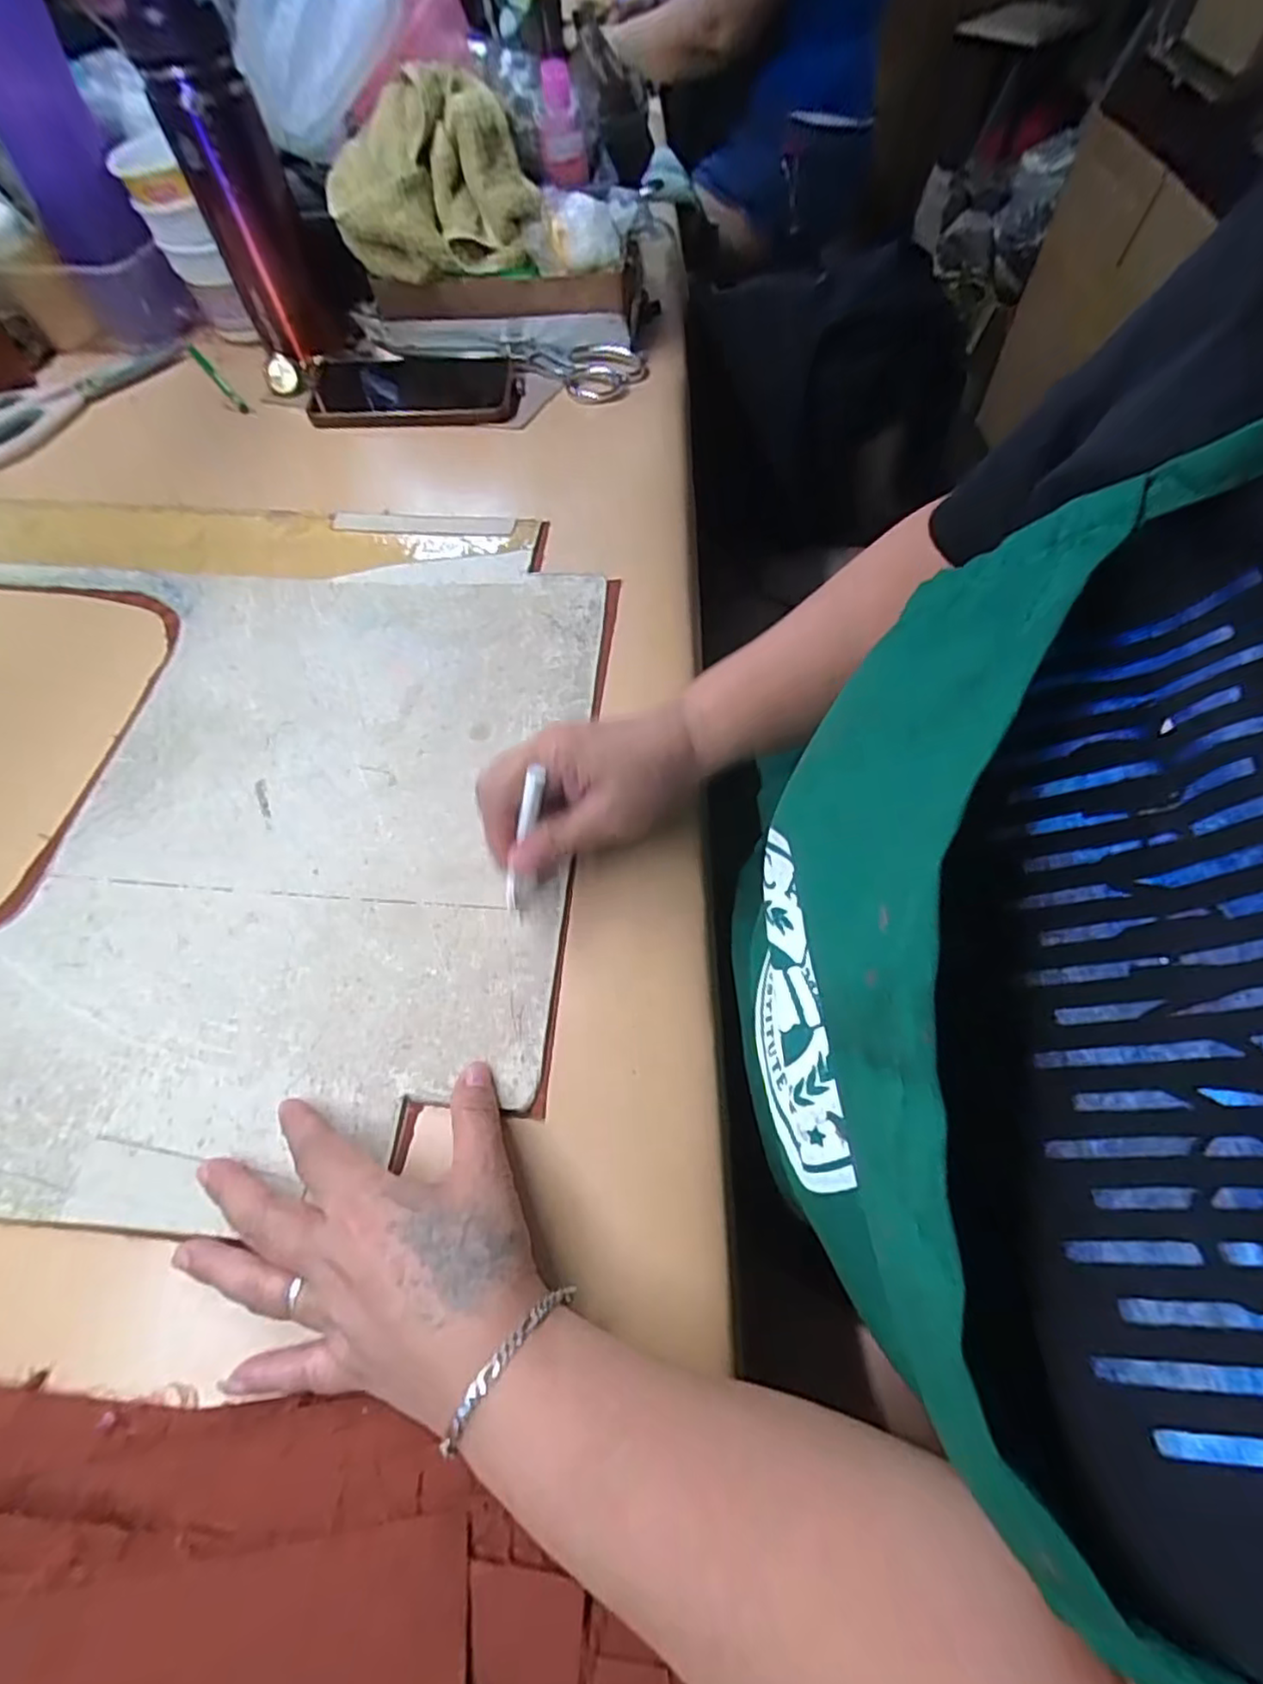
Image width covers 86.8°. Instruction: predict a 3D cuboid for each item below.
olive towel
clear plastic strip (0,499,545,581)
[{"bbox_3d":[-0.153,-0.518,0.525,0.155,0.094,0.091,-27,64,-14],"label":"olive towel"},{"bbox_3d":[-0.294,-0.215,0.479,0.445,0.009,0.072,4,61,3],"label":"clear plastic strip"}]

